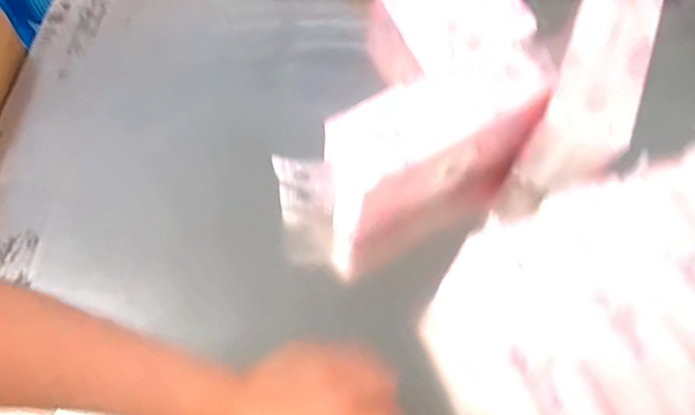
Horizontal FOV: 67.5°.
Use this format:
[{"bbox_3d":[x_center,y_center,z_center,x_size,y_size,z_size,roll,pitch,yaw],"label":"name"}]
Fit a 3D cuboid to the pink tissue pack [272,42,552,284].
[{"bbox_3d":[0.079,-0.047,0.602,0.281,0.191,0.108,-31,69,-17],"label":"pink tissue pack"}]

